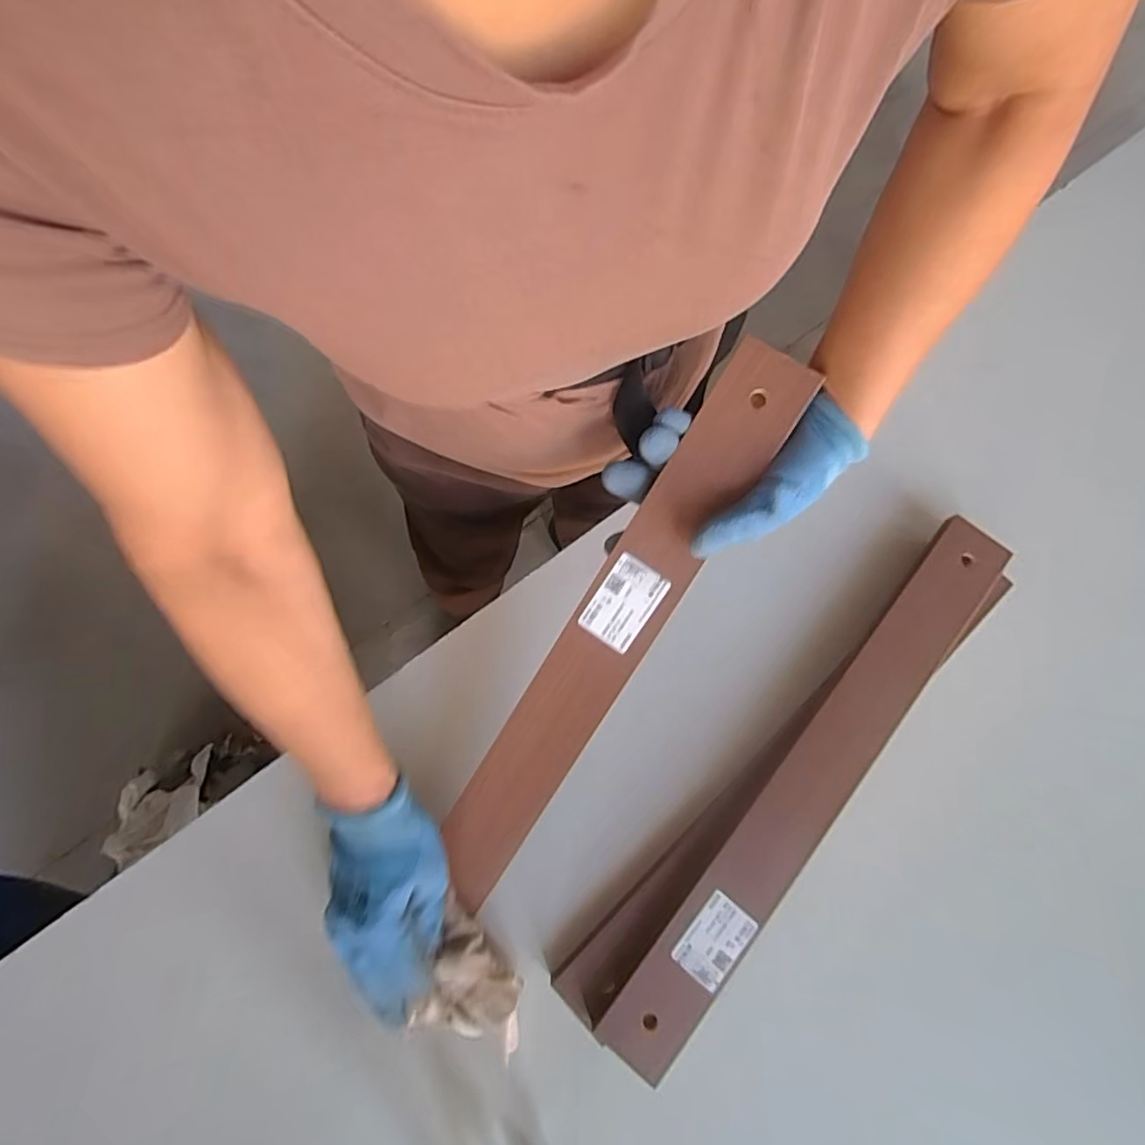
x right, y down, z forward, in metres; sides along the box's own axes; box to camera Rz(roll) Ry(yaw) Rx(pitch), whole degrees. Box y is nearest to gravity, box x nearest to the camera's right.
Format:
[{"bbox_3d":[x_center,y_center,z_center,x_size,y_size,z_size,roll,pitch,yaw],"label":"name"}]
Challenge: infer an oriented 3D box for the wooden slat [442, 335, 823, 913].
[{"bbox_3d":[0.025,0.048,0.425,0.056,0.007,0.438,31,98,7],"label":"wooden slat"}]

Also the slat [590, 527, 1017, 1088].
[{"bbox_3d":[0.198,0.161,0.489,0.065,0.016,0.507,38,80,8],"label":"slat"}]

